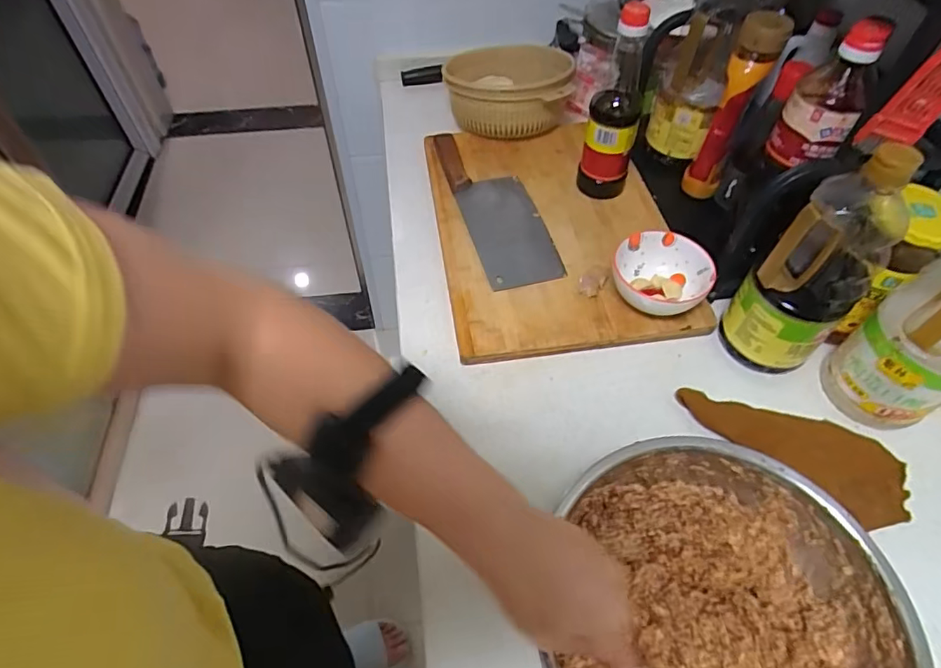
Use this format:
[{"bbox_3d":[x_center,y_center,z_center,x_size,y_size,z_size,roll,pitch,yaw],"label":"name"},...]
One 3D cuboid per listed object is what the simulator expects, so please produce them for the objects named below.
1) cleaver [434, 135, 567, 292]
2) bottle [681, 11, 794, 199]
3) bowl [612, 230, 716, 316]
[{"bbox_3d":[0.033,-0.186,0.753,0.100,0.026,0.313,-15,55,-11],"label":"cleaver"},{"bbox_3d":[0.329,-0.277,0.681,0.048,0.223,0.062,25,57,17],"label":"bottle"},{"bbox_3d":[0.225,-0.070,0.639,0.106,0.054,0.094,10,54,7],"label":"bowl"}]

